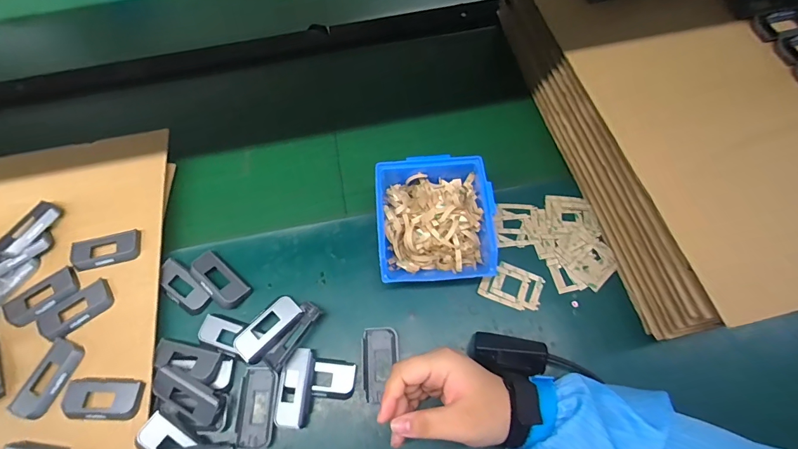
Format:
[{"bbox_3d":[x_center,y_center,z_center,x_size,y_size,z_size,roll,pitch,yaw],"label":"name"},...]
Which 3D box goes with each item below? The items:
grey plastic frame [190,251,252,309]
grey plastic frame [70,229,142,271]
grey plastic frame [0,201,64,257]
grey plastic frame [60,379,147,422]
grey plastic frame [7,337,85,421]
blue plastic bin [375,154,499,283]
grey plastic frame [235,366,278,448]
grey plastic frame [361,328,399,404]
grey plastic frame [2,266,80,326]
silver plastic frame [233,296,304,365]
[{"bbox_3d":[-0.209,0.064,0.459,0.072,0.013,0.036,36,71,17],"label":"grey plastic frame"},{"bbox_3d":[-0.343,0.030,0.464,0.079,0.008,0.037,-13,65,-4],"label":"grey plastic frame"},{"bbox_3d":[-0.440,0.005,0.471,0.036,0.011,0.075,19,67,10],"label":"grey plastic frame"},{"bbox_3d":[-0.297,0.174,0.396,0.078,0.006,0.037,0,65,2],"label":"grey plastic frame"},{"bbox_3d":[-0.362,0.160,0.411,0.039,0.008,0.077,18,67,10],"label":"grey plastic frame"},{"bbox_3d":[0.040,-0.005,0.455,0.124,0.063,0.143,-4,68,1],"label":"blue plastic bin"},{"bbox_3d":[-0.147,0.190,0.412,0.039,0.016,0.077,-2,65,1],"label":"grey plastic frame"},{"bbox_3d":[-0.019,0.147,0.421,0.039,0.007,0.073,-3,65,0],"label":"grey plastic frame"},{"bbox_3d":[-0.402,0.080,0.445,0.079,0.009,0.040,-36,69,-14],"label":"grey plastic frame"},{"bbox_3d":[-0.142,0.114,0.434,0.034,0.012,0.075,37,71,17],"label":"silver plastic frame"}]

